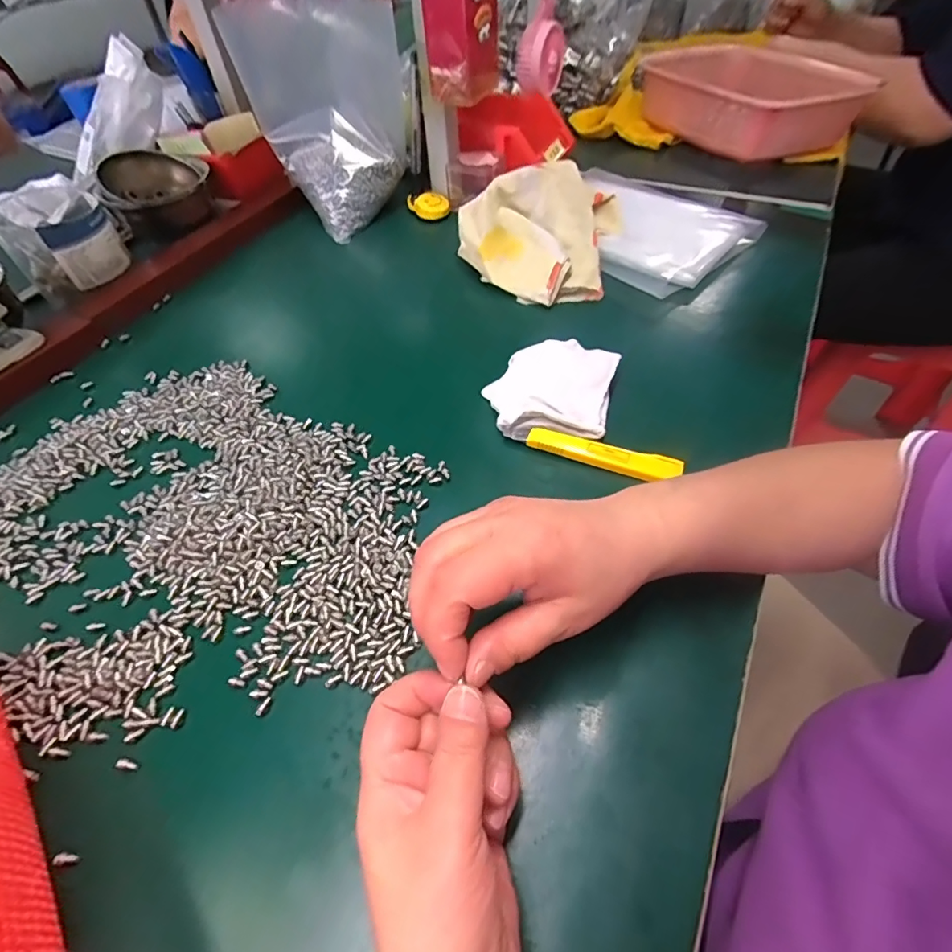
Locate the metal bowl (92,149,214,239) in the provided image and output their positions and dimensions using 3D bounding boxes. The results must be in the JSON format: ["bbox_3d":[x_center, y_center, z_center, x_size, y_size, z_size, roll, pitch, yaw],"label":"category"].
[{"bbox_3d":[-0.382,-0.342,0.594,0.114,0.072,0.114,-25,55,-17],"label":"metal bowl"}]

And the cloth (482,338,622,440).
[{"bbox_3d":[0.061,-0.074,0.406,0.099,0.022,0.100,11,53,11],"label":"cloth"}]

